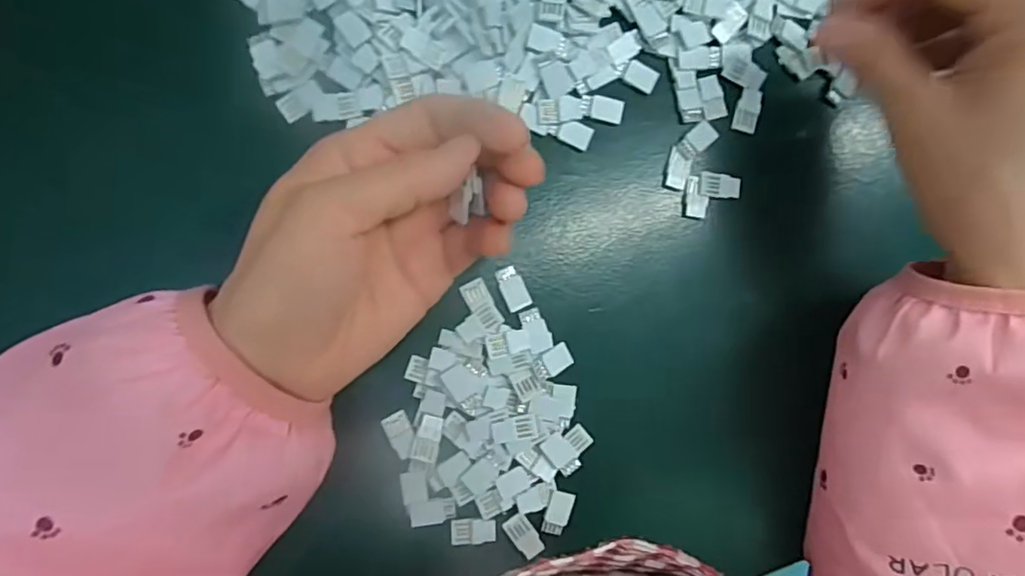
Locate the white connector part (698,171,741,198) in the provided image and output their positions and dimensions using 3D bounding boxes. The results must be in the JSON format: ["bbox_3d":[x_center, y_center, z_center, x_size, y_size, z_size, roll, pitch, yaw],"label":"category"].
[{"bbox_3d":[0.103,-0.051,0.291,0.021,0.004,0.012,6,91,-9],"label":"white connector part"}]

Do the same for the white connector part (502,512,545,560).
[{"bbox_3d":[0.006,0.118,0.278,0.012,0.005,0.021,-39,97,-6],"label":"white connector part"}]

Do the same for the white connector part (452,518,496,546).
[{"bbox_3d":[-0.018,0.114,0.274,0.021,0.004,0.012,-5,93,-8],"label":"white connector part"}]

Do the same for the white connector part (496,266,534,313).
[{"bbox_3d":[0.001,0.000,0.278,0.012,0.004,0.021,-23,95,-7],"label":"white connector part"}]

